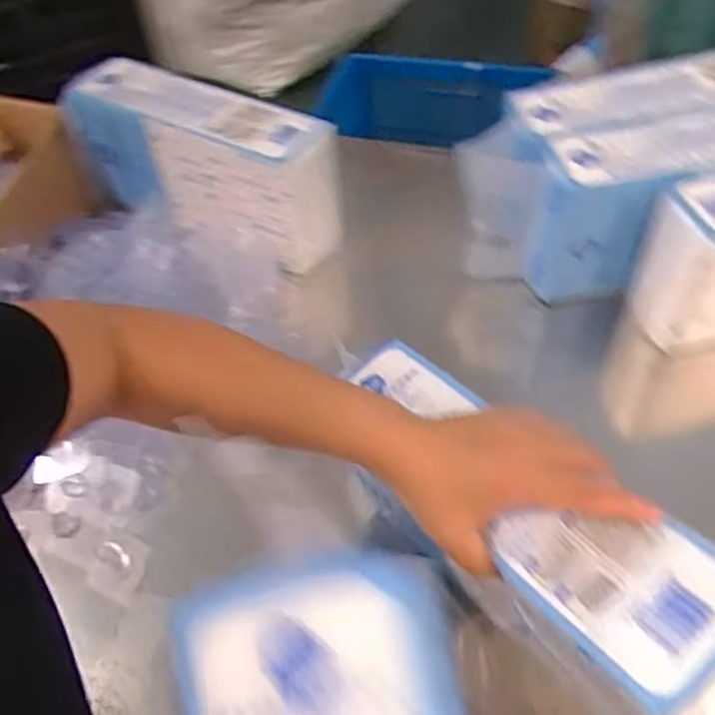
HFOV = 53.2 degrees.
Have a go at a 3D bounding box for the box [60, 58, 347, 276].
[{"bbox_3d":[-0.172,-0.225,0.824,0.328,0.143,0.097,24,56,22],"label":"box"}]

